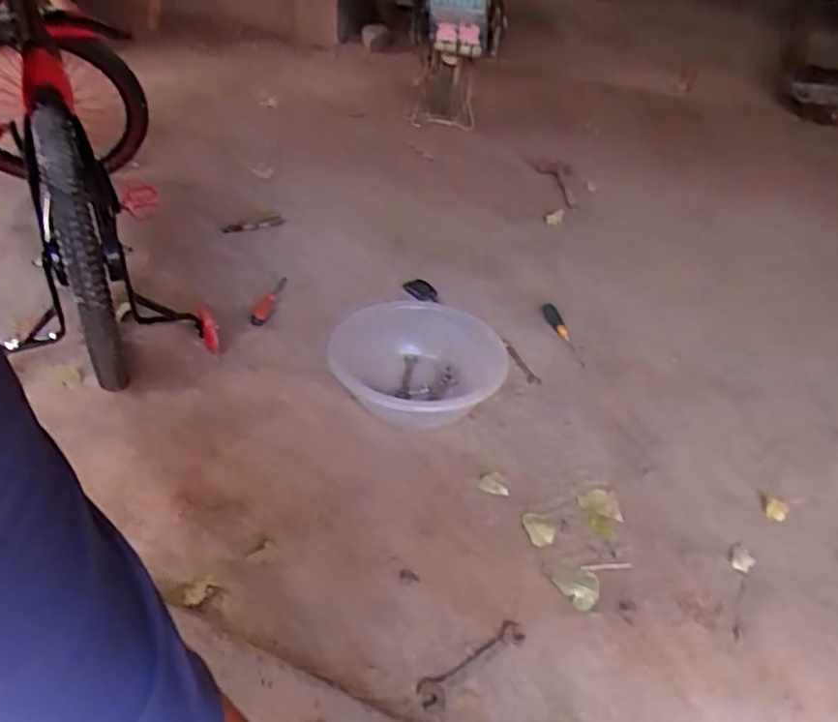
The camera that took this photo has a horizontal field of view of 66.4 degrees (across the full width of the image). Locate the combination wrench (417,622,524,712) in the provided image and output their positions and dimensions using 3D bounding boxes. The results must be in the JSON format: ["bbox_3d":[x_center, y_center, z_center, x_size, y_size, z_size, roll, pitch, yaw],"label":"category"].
[{"bbox_3d":[0.078,0.422,0.899,0.179,0.006,0.041,-25,47,-28],"label":"combination wrench"}]

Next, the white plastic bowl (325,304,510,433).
[{"bbox_3d":[-0.003,0.001,1.347,0.356,0.123,0.382,1,40,-1],"label":"white plastic bowl"}]

